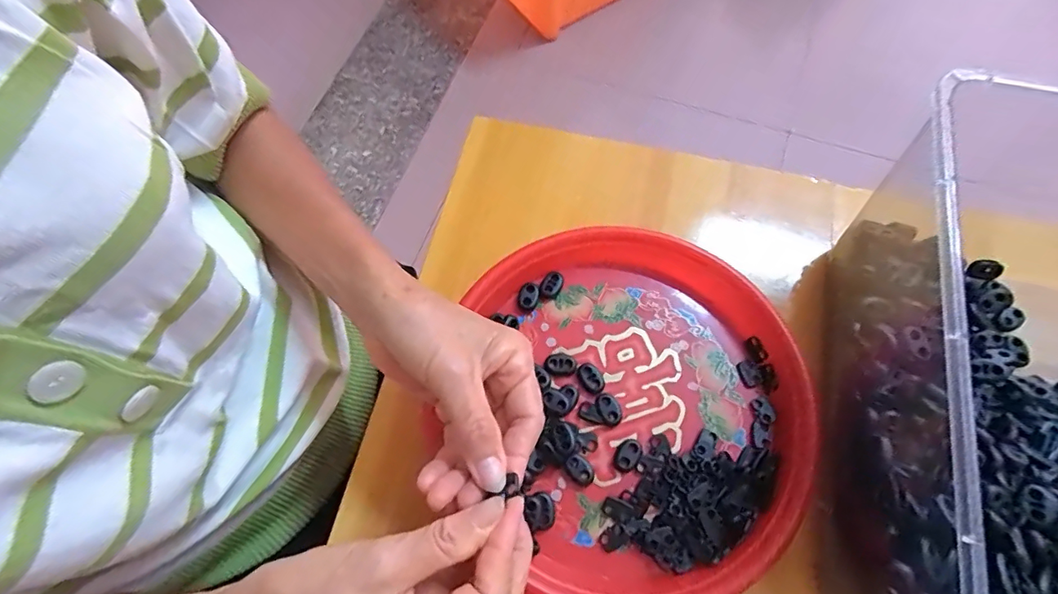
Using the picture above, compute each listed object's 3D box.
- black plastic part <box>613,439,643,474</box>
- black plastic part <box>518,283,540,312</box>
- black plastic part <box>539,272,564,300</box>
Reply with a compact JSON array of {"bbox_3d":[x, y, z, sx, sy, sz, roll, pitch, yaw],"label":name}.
[{"bbox_3d":[0.063,0.102,0.323,0.014,0.005,0.021,31,72,13],"label":"black plastic part"},{"bbox_3d":[0.000,0.000,0.365,0.014,0.007,0.020,13,69,6],"label":"black plastic part"},{"bbox_3d":[0.016,-0.008,0.368,0.015,0.006,0.020,30,72,12],"label":"black plastic part"}]

